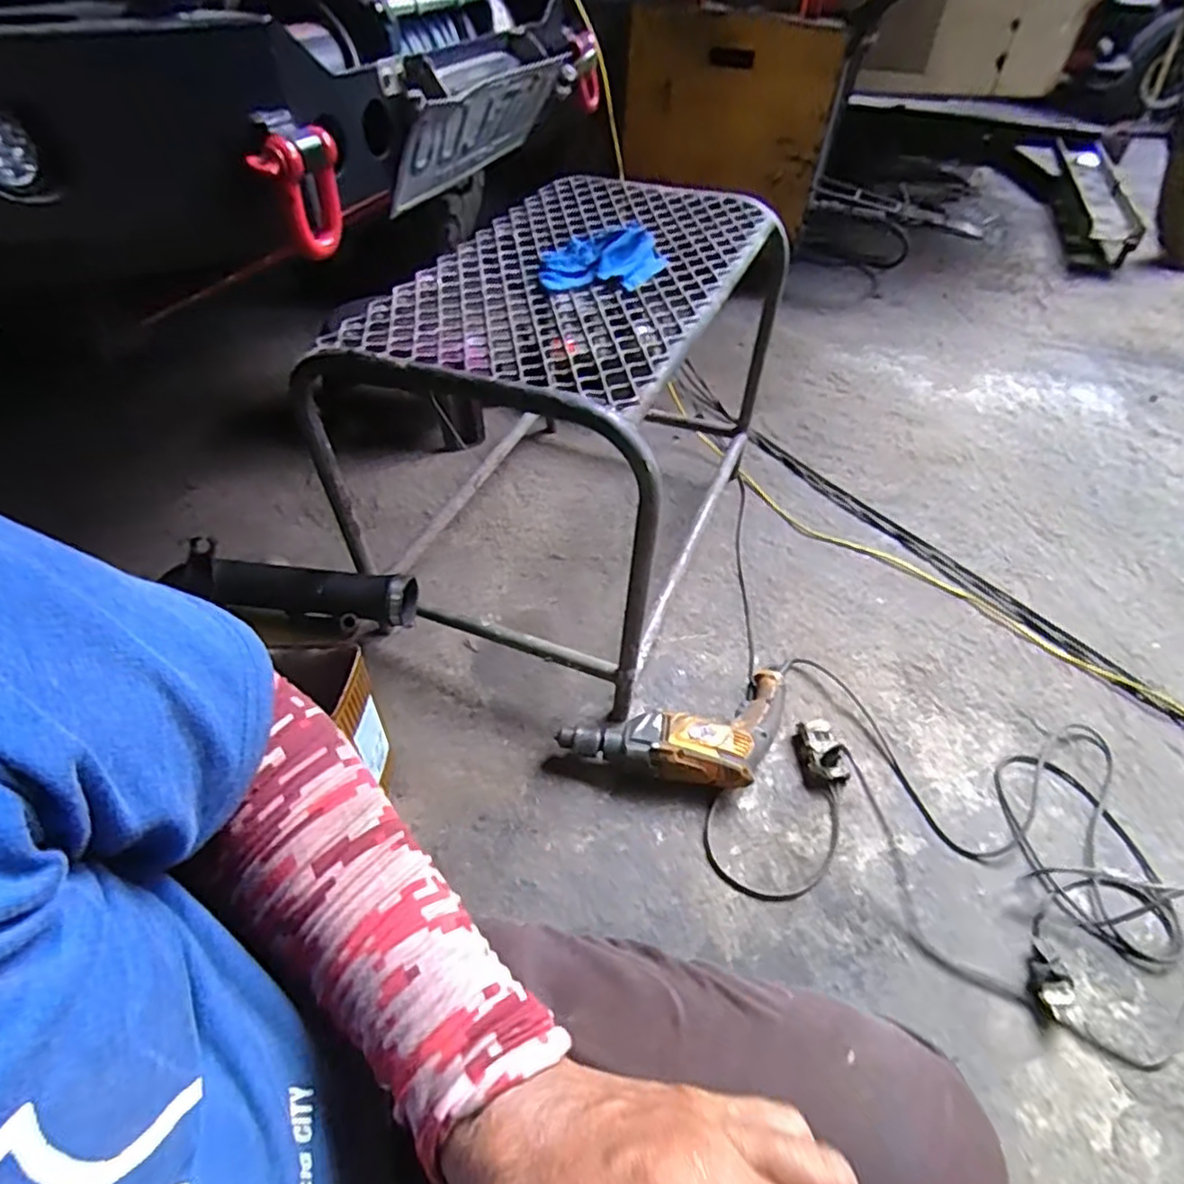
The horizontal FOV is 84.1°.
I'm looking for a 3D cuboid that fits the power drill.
[{"bbox_3d":[0.142,0.210,0.904,0.345,0.079,0.154,-15,50,-16],"label":"power drill"}]

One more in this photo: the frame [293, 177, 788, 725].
[{"bbox_3d":[-0.019,-0.286,1.002,0.436,0.433,0.662,18,50,14],"label":"frame"}]

